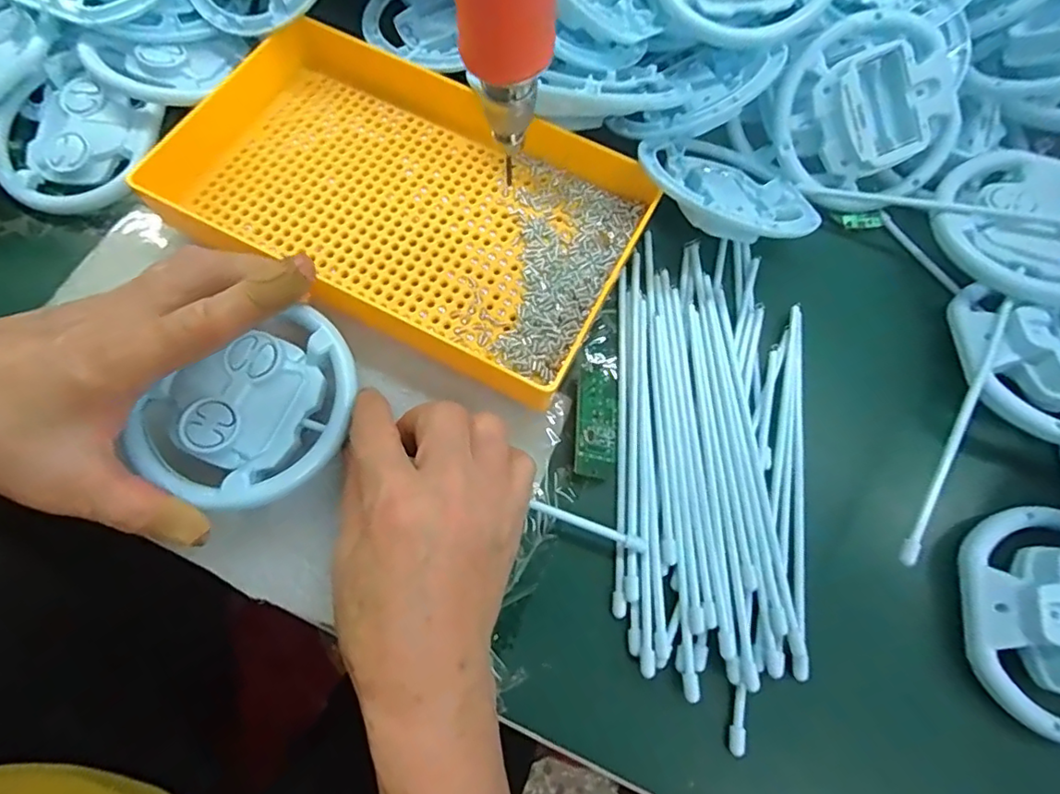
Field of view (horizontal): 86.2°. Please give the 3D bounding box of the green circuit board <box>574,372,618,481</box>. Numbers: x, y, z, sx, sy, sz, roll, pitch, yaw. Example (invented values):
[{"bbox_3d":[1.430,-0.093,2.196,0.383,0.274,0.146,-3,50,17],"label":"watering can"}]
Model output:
[{"bbox_3d":[0.035,0.014,0.293,0.026,0.004,0.056,16,68,-30],"label":"green circuit board"}]

